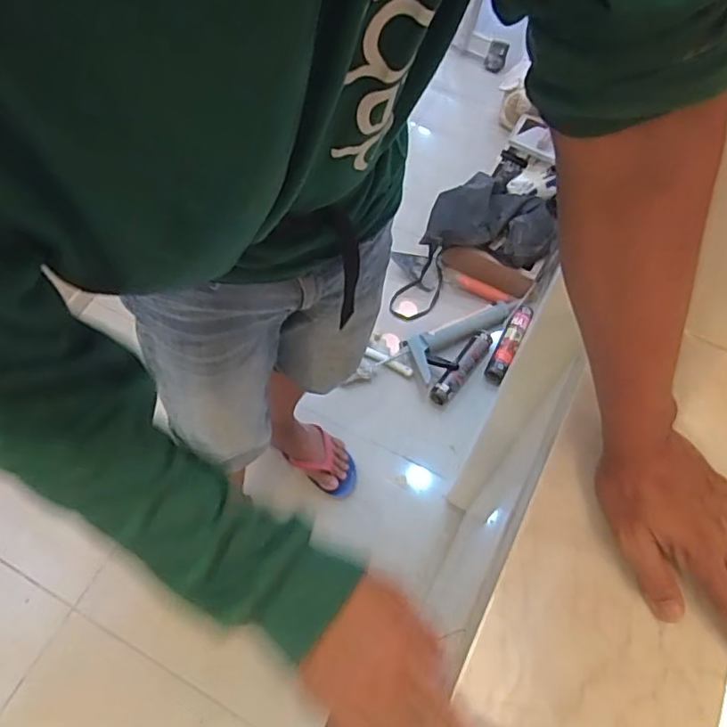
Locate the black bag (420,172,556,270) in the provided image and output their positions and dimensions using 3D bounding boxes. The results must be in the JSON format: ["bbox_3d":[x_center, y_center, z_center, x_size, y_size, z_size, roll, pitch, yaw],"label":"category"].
[{"bbox_3d":[0.325,-0.383,1.462,0.303,0.080,0.241,12,63,7],"label":"black bag"}]

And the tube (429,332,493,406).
[{"bbox_3d":[0.238,0.015,1.404,0.051,0.049,0.221,35,68,16],"label":"tube"}]

